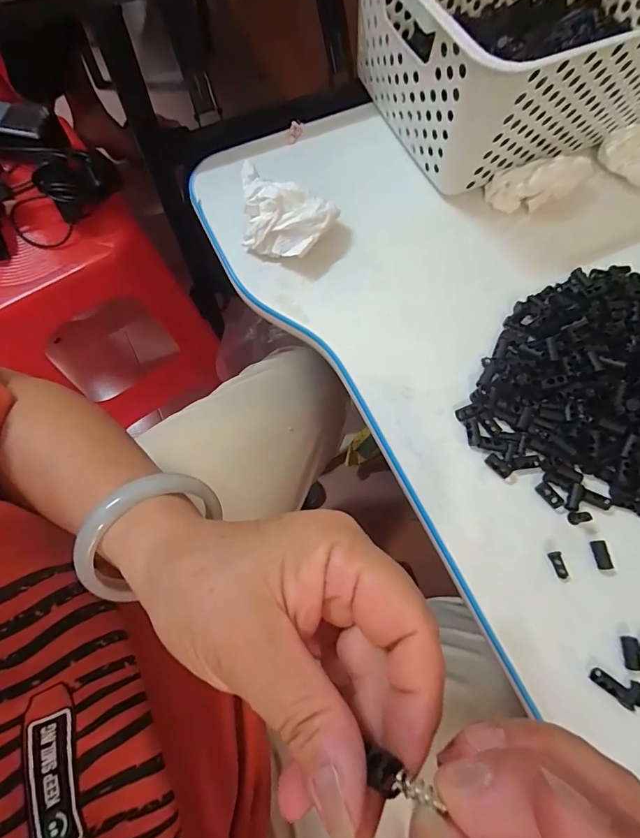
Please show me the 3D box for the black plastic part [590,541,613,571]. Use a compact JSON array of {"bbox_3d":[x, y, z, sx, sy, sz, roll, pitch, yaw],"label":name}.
[{"bbox_3d":[0.185,0.090,0.274,0.007,0.006,0.019,-9,74,-5],"label":"black plastic part"}]

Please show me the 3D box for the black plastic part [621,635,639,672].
[{"bbox_3d":[0.191,0.144,0.256,0.009,0.004,0.019,11,62,3],"label":"black plastic part"}]

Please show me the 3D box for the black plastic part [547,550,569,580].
[{"bbox_3d":[0.156,0.095,0.272,0.008,0.005,0.017,-19,75,-5],"label":"black plastic part"}]

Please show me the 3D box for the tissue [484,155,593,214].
[{"bbox_3d":[0.184,-0.198,0.349,0.081,0.028,0.031,-7,74,-2],"label":"tissue"}]

